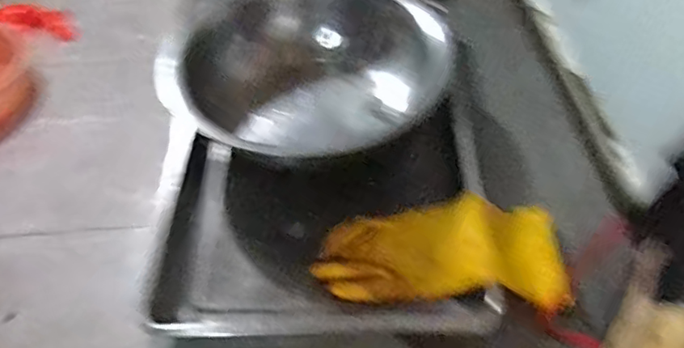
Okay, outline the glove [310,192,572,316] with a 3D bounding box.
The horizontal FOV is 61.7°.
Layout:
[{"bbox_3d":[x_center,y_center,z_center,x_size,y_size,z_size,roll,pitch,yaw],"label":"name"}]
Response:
[{"bbox_3d":[0.113,0.083,0.651,0.274,0.054,0.127,-1,47,3],"label":"glove"}]

